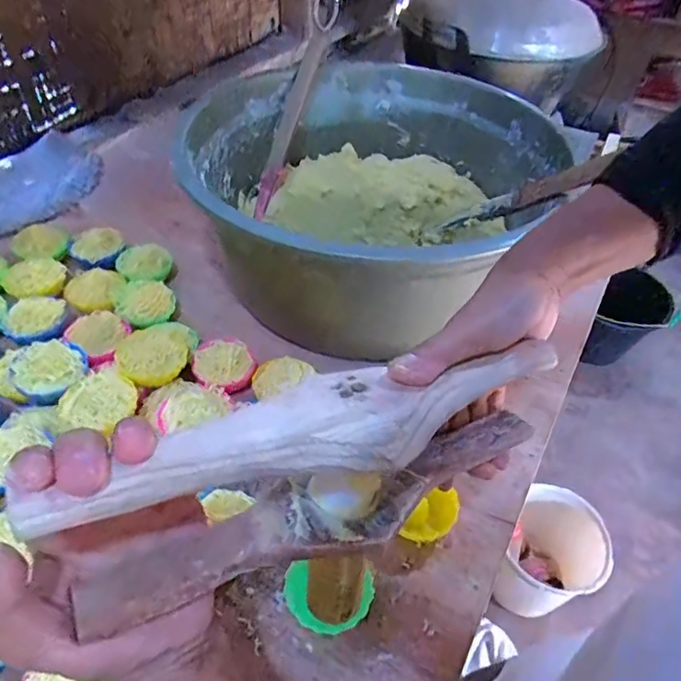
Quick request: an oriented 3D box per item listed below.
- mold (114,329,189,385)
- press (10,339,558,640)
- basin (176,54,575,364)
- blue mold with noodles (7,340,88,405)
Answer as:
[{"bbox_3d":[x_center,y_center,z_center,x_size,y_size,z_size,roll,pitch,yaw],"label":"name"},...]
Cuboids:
[{"bbox_3d":[-0.172,0.018,0.489,0.060,0.027,0.053,-23,52,-22],"label":"mold"},{"bbox_3d":[0.003,0.058,0.266,0.264,0.093,0.056,-21,53,-24],"label":"press"},{"bbox_3d":[0.009,-0.172,0.612,0.350,0.163,0.400,30,53,23],"label":"basin"},{"bbox_3d":[-0.256,0.028,0.468,0.059,0.034,0.063,-19,51,-19],"label":"blue mold with noodles"}]

